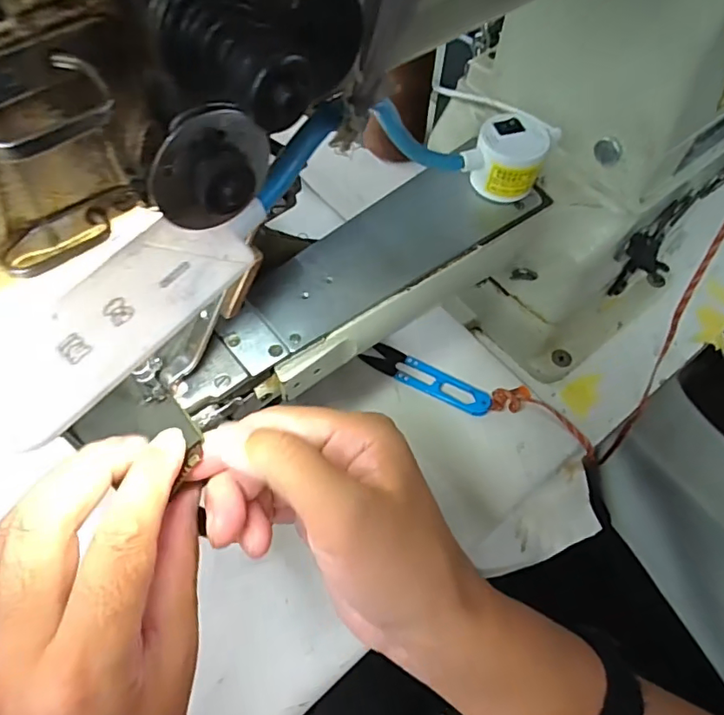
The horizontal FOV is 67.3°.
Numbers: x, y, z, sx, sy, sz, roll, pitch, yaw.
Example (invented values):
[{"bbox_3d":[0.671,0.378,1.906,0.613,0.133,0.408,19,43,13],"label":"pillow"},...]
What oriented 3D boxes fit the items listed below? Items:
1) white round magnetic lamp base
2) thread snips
[{"bbox_3d":[0.076,-0.108,0.296,0.040,0.033,0.033,9,62,6],"label":"white round magnetic lamp base"},{"bbox_3d":[0.048,0.014,0.394,0.096,0.009,0.022,26,65,14],"label":"thread snips"}]

